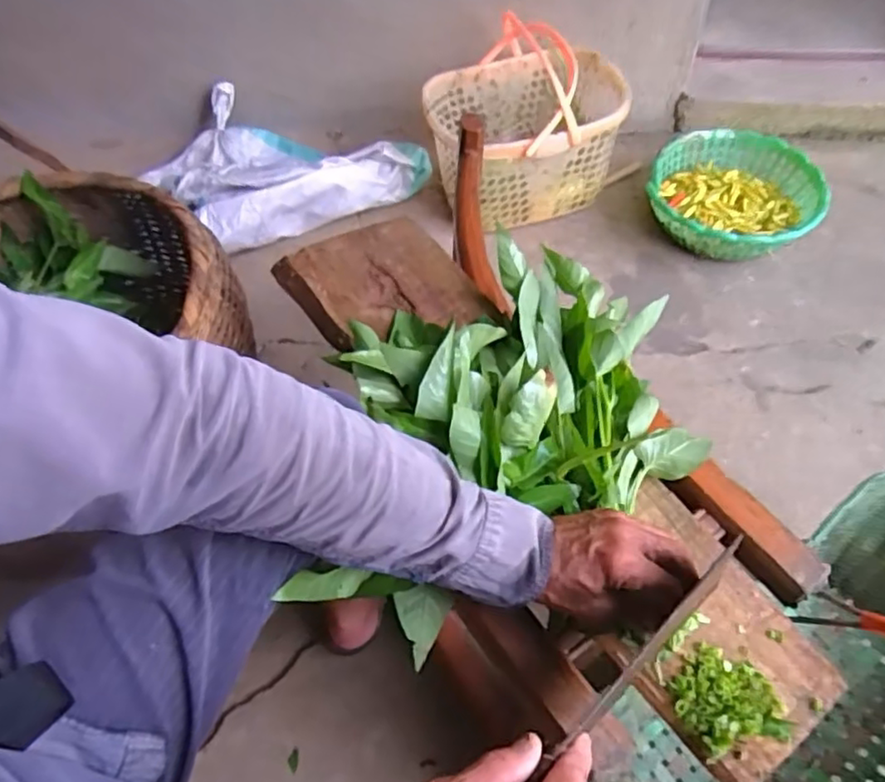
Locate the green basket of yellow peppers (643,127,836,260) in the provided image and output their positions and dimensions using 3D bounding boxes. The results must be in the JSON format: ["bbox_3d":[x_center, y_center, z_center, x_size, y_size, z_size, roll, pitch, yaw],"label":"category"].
[{"bbox_3d":[0.587,-0.394,1.344,0.328,0.122,0.308,4,54,5],"label":"green basket of yellow peppers"}]

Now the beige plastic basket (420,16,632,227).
[{"bbox_3d":[0.168,-0.545,1.342,0.373,0.268,0.341,-1,56,1],"label":"beige plastic basket"}]

